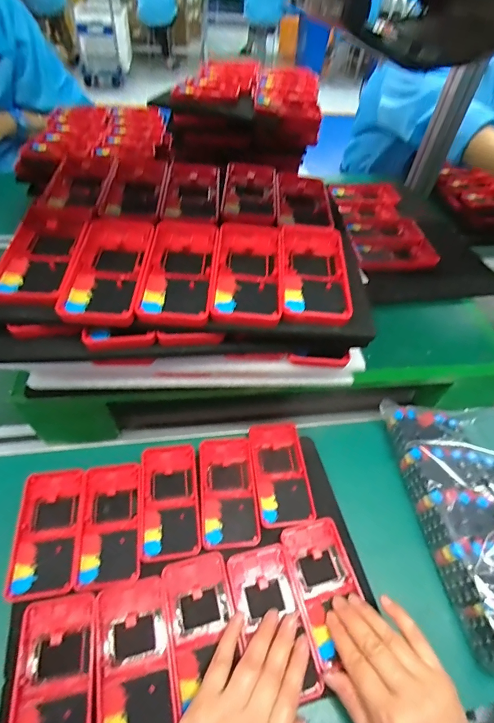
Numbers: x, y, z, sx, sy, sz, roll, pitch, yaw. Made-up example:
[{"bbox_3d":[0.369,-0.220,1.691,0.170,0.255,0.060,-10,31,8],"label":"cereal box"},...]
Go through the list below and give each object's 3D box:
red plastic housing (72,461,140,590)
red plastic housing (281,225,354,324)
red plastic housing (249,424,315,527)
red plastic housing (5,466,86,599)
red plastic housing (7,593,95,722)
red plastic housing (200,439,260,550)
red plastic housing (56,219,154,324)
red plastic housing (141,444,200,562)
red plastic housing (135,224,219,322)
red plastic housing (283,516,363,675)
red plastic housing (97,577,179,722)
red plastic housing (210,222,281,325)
[{"bbox_3d":[-0.145,0.171,0.397,0.059,0.021,0.118,-6,56,-8],"label":"red plastic housing"},{"bbox_3d":[0.064,-0.089,0.361,0.061,0.013,0.133,4,56,-1],"label":"red plastic housing"},{"bbox_3d":[0.039,0.131,0.446,0.061,0.021,0.126,-3,56,-5],"label":"red plastic housing"},{"bbox_3d":[-0.205,0.174,0.388,0.063,0.017,0.121,-5,56,-7],"label":"red plastic housing"},{"bbox_3d":[-0.163,0.271,0.314,0.063,0.014,0.123,-8,57,-9],"label":"red plastic housing"},{"bbox_3d":[-0.021,0.145,0.426,0.058,0.020,0.124,-3,56,-5],"label":"red plastic housing"},{"bbox_3d":[-0.123,-0.090,0.345,0.063,0.020,0.146,-2,52,3],"label":"red plastic housing"},{"bbox_3d":[-0.086,0.151,0.415,0.058,0.012,0.121,-5,56,-7],"label":"red plastic housing"},{"bbox_3d":[-0.061,-0.093,0.356,0.060,0.022,0.148,3,56,-2],"label":"red plastic housing"},{"bbox_3d":[0.081,0.224,0.376,0.064,0.015,0.116,-12,57,-11],"label":"red plastic housing"},{"bbox_3d":[-0.098,0.264,0.325,0.061,0.016,0.123,-10,57,-10],"label":"red plastic housing"},{"bbox_3d":[0.001,-0.089,0.355,0.060,0.013,0.134,4,56,-1],"label":"red plastic housing"}]

